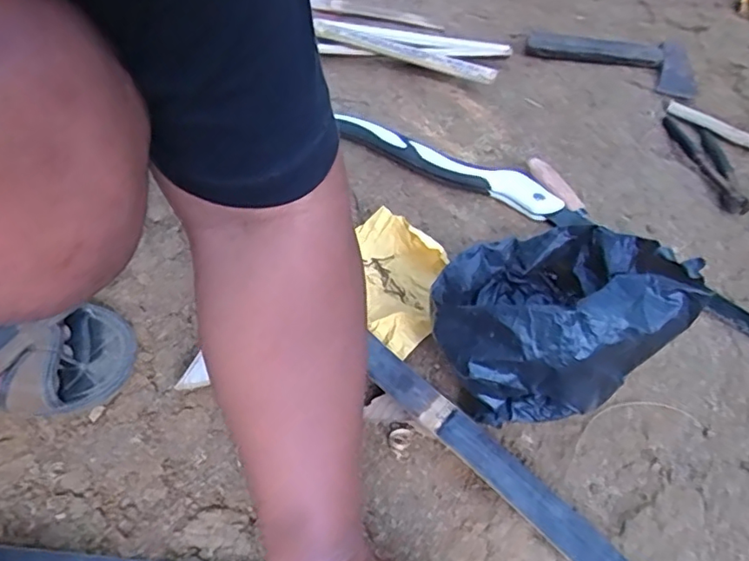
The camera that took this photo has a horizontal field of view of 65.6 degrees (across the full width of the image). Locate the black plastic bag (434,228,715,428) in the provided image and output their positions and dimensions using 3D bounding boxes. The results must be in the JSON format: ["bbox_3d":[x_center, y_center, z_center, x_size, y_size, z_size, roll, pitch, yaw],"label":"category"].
[{"bbox_3d":[0.136,0.021,0.480,0.168,0.135,0.167,-22,54,-24],"label":"black plastic bag"}]

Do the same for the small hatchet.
[{"bbox_3d":[0.354,-0.338,0.867,0.248,0.052,0.064,23,50,13],"label":"small hatchet"}]

